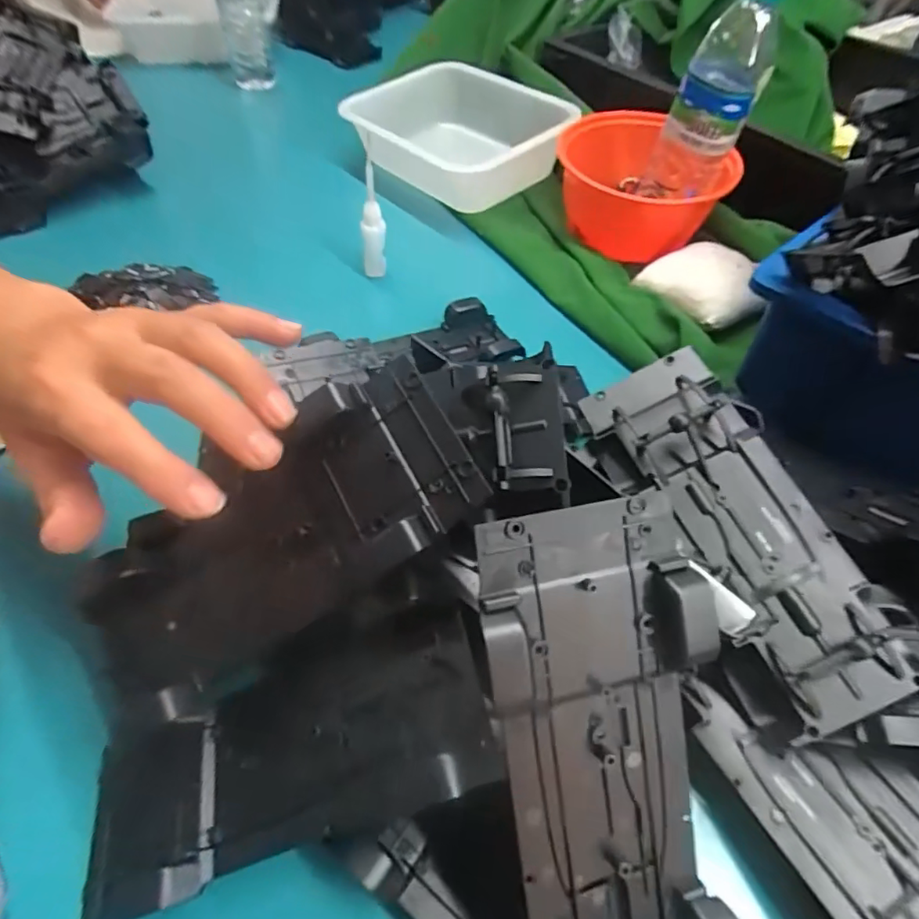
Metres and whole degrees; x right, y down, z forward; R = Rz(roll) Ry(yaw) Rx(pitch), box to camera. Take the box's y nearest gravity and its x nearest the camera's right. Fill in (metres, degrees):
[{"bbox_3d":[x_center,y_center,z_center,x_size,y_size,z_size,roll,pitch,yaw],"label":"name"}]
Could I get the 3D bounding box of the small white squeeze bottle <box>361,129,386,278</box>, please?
[{"bbox_3d":[-0.079,-0.224,0.510,0.022,0.117,0.019,1,31,0],"label":"small white squeeze bottle"}]

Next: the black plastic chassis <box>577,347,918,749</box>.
[{"bbox_3d":[0.140,0.031,0.289,0.086,0.033,0.193,-28,63,1],"label":"black plastic chassis"}]

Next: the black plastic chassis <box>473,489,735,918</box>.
[{"bbox_3d":[0.054,0.110,0.193,0.077,0.024,0.189,-9,96,-8],"label":"black plastic chassis"}]

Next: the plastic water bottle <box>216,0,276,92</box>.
[{"bbox_3d":[-0.296,-0.618,0.744,0.056,0.214,0.061,-17,54,-14],"label":"plastic water bottle"}]

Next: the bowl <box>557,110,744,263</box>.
[{"bbox_3d":[0.183,-0.270,0.584,0.166,0.110,0.173,1,52,-1],"label":"bowl"}]

